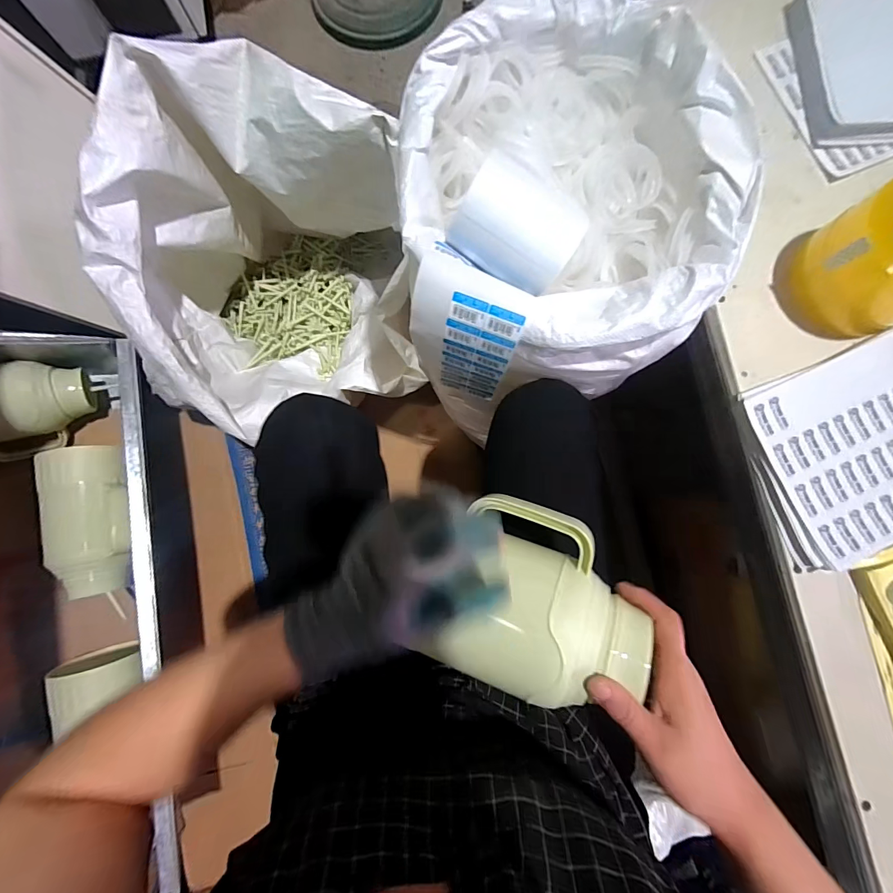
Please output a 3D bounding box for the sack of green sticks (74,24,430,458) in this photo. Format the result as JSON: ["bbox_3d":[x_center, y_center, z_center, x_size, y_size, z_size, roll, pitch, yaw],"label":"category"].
[{"bbox_3d":[-0.344,-0.320,0.791,0.491,0.507,0.535,-3,83,0],"label":"sack of green sticks"}]

